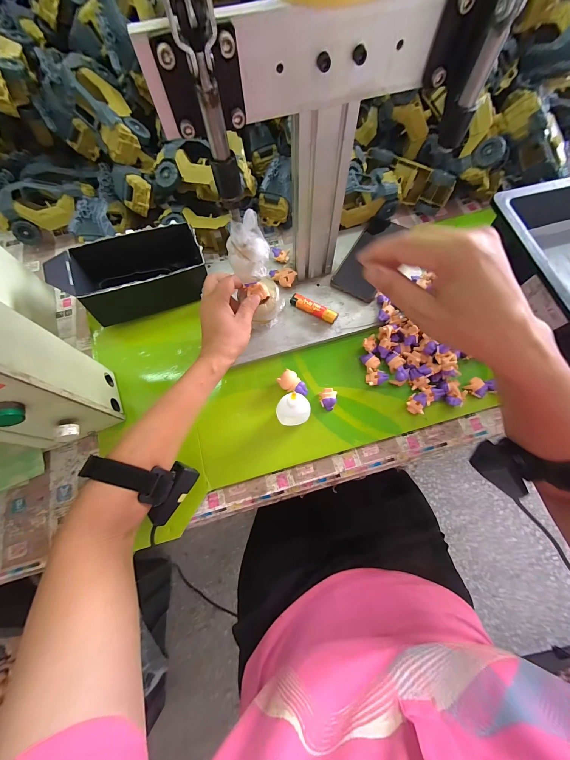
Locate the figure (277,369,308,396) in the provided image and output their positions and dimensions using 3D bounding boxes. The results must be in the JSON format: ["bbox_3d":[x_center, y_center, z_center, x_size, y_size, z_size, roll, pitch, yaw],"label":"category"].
[{"bbox_3d":[0.014,0.008,0.414,0.045,0.024,0.029,37,78,12],"label":"figure"}]

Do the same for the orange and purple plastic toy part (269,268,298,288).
[{"bbox_3d":[-0.006,-0.174,0.467,0.047,0.023,0.027,26,76,9],"label":"orange and purple plastic toy part"}]

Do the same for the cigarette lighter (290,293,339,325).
[{"bbox_3d":[0.047,-0.117,0.453,0.080,0.011,0.021,29,77,10],"label":"cigarette lighter"}]

